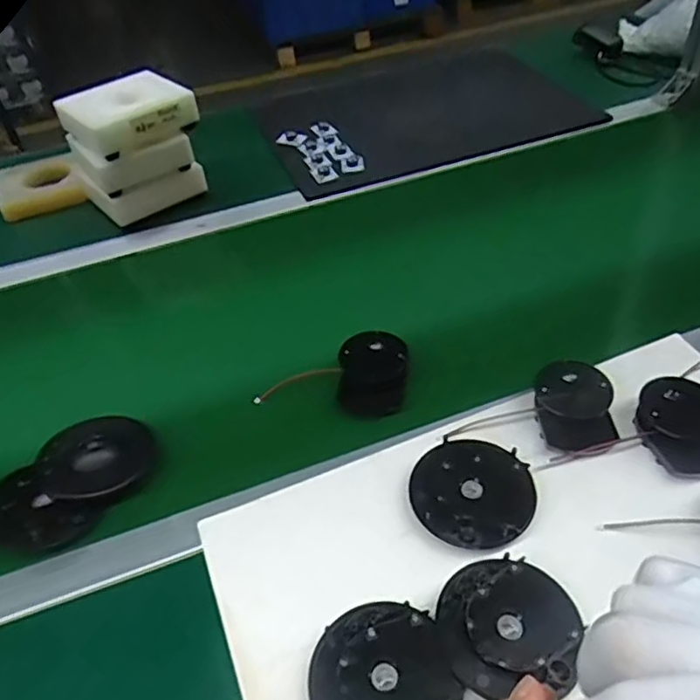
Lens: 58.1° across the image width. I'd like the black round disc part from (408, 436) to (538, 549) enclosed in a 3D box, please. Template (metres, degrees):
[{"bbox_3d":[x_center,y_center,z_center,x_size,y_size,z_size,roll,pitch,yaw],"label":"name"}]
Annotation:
[{"bbox_3d":[0.097,0.111,0.499,0.093,0.013,0.092,-3,44,3],"label":"black round disc part"}]

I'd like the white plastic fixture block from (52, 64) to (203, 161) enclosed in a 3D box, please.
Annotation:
[{"bbox_3d":[-0.286,-0.308,0.812,0.137,0.049,0.123,-35,51,-26],"label":"white plastic fixture block"}]

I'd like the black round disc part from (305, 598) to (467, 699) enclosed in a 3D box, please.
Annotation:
[{"bbox_3d":[0.019,0.210,0.405,0.089,0.013,0.092,-3,44,3],"label":"black round disc part"}]

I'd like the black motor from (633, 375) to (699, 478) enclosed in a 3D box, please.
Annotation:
[{"bbox_3d":[0.274,0.061,0.514,0.064,0.035,0.076,-34,50,-25],"label":"black motor"}]

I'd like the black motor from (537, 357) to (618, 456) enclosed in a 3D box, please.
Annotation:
[{"bbox_3d":[0.192,0.049,0.539,0.064,0.032,0.078,0,44,6],"label":"black motor"}]

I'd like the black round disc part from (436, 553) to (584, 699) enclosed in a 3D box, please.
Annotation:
[{"bbox_3d":[0.107,0.181,0.419,0.088,0.010,0.092,-3,44,3],"label":"black round disc part"}]

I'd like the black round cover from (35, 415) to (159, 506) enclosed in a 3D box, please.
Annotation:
[{"bbox_3d":[-0.214,0.099,0.545,0.090,0.039,0.076,-23,46,-16],"label":"black round cover"}]

